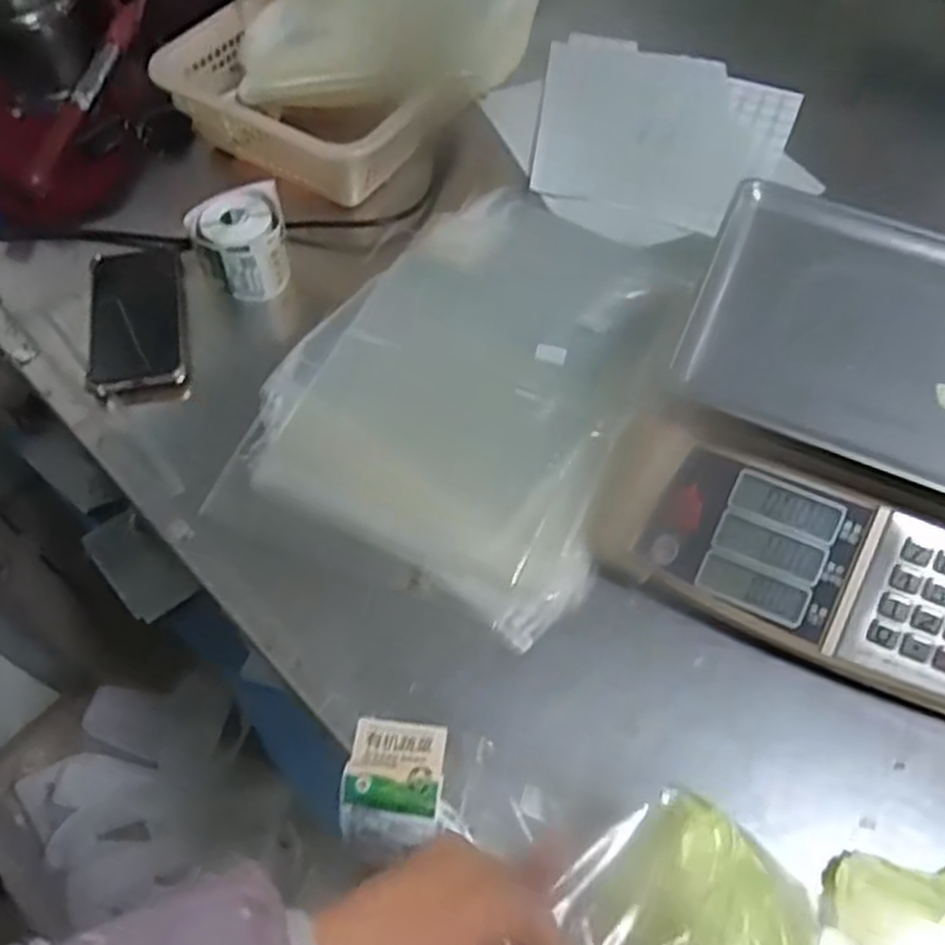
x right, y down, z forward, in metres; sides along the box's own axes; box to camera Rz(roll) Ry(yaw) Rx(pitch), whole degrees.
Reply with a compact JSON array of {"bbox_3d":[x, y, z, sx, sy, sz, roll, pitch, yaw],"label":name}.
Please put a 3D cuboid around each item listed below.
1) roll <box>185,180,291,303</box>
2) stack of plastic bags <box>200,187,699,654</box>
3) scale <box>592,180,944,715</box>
[{"bbox_3d":[-0.210,-0.209,0.710,0.080,0.058,0.087,1,58,-1],"label":"roll"},{"bbox_3d":[0.006,-0.100,0.658,0.283,0.041,0.427,20,59,11],"label":"stack of plastic bags"},{"bbox_3d":[0.308,-0.028,0.581,0.343,0.120,0.350,21,60,12],"label":"scale"}]

